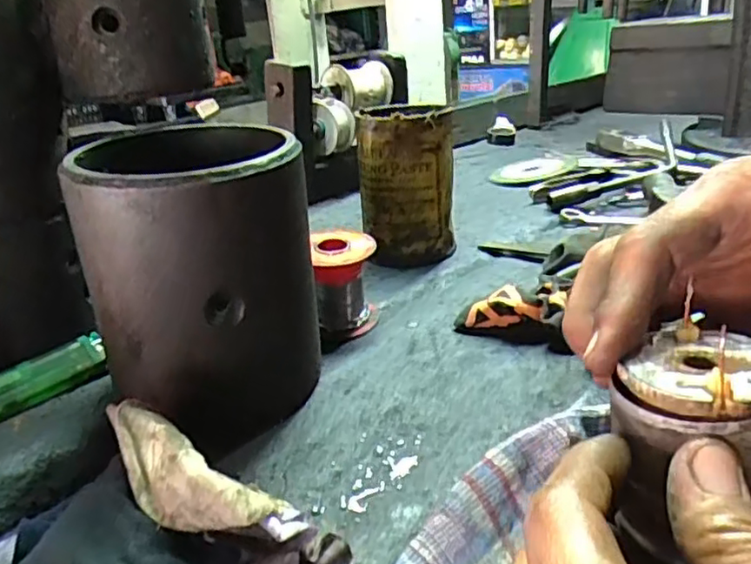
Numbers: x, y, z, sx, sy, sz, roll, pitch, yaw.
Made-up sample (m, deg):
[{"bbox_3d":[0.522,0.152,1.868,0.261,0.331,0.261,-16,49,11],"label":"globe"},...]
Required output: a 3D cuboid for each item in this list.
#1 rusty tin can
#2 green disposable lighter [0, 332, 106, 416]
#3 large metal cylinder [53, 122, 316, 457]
[{"bbox_3d":[0.023,-0.078,0.507,0.069,0.114,0.072,-6,22,-3],"label":"rusty tin can"},{"bbox_3d":[-0.186,0.052,0.355,0.071,0.021,0.012,-27,-3,-42],"label":"green disposable lighter"},{"bbox_3d":[-0.083,-0.003,0.327,0.102,0.138,0.103,-6,22,-4],"label":"large metal cylinder"}]

